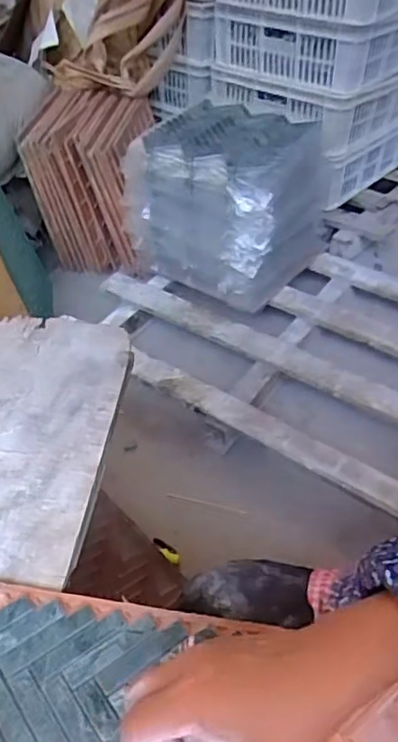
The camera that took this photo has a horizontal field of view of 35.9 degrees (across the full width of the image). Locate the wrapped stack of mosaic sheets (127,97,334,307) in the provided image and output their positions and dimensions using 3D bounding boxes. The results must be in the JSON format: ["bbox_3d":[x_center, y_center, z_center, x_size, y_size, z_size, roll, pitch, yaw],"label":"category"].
[{"bbox_3d":[0.083,-0.362,1.312,0.316,0.308,0.380,23,48,25],"label":"wrapped stack of mosaic sheets"}]

